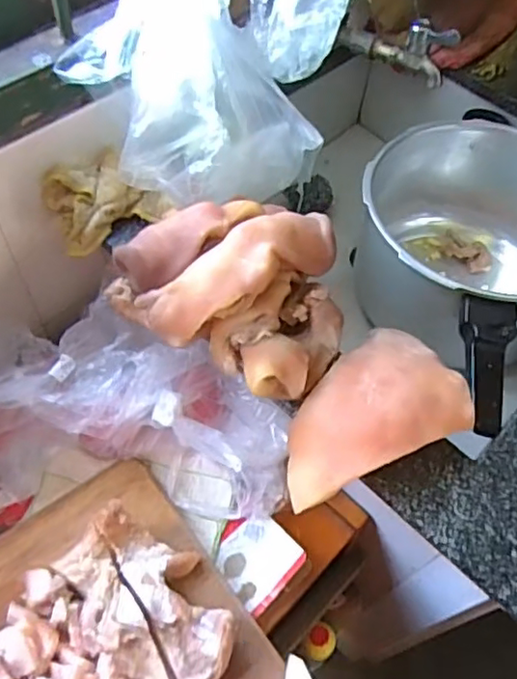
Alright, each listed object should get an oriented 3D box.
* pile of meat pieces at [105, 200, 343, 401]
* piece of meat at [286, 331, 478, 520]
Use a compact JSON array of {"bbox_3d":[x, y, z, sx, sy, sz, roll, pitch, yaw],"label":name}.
[{"bbox_3d":[-0.017,-0.055,0.511,0.198,0.086,0.148,30,60,14],"label":"pile of meat pieces"},{"bbox_3d":[0.083,0.053,0.493,0.162,0.044,0.110,-20,61,-17],"label":"piece of meat"}]

